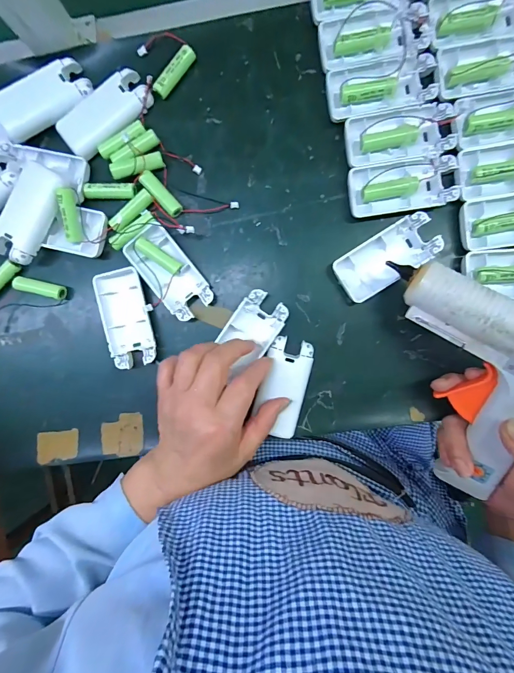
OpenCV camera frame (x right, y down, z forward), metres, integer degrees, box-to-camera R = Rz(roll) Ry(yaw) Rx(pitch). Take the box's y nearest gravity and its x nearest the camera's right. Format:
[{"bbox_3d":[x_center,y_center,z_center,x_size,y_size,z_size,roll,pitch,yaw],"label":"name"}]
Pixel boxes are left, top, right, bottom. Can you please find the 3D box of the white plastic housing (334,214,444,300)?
[{"bbox_3d":[0.121,-0.074,0.314,0.093,0.012,0.047,-32,91,6],"label":"white plastic housing"}]

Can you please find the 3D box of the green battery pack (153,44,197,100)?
[{"bbox_3d":[-0.079,-0.255,0.324,0.013,0.010,0.050,42,96,1],"label":"green battery pack"}]

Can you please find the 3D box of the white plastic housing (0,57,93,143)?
[{"bbox_3d":[-0.209,-0.230,0.324,0.092,0.017,0.040,-32,91,6],"label":"white plastic housing"}]

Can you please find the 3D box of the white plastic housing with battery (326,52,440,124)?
[{"bbox_3d":[0.112,-0.225,0.307,0.094,0.015,0.044,-7,93,5],"label":"white plastic housing with battery"}]

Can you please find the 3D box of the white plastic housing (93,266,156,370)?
[{"bbox_3d":[-0.129,-0.018,0.335,0.046,0.013,0.094,-11,93,5],"label":"white plastic housing"}]

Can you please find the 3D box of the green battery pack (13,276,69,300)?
[{"bbox_3d":[-0.223,-0.049,0.343,0.052,0.012,0.014,14,95,3],"label":"green battery pack"}]

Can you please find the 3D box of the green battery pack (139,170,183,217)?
[{"bbox_3d":[-0.093,-0.138,0.325,0.014,0.010,0.049,-43,90,6],"label":"green battery pack"}]

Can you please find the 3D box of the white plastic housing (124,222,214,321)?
[{"bbox_3d":[-0.085,-0.061,0.330,0.044,0.016,0.093,-38,90,6],"label":"white plastic housing"}]

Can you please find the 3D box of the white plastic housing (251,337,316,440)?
[{"bbox_3d":[0.026,0.048,0.318,0.044,0.024,0.090,15,95,3],"label":"white plastic housing"}]

